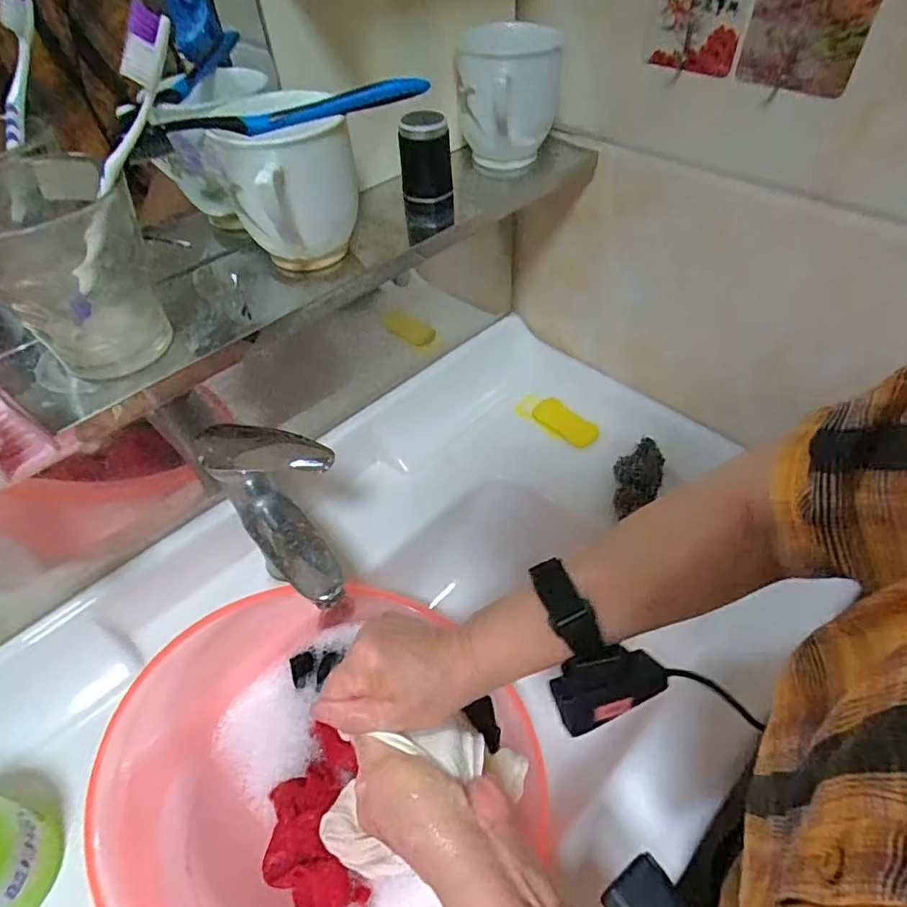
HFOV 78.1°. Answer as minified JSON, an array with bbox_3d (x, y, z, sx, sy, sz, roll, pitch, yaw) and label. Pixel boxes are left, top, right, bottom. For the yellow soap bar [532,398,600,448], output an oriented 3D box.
[{"bbox_3d":[0.133,-0.036,0.660,0.082,0.007,0.037,35,86,26],"label":"yellow soap bar"}]

